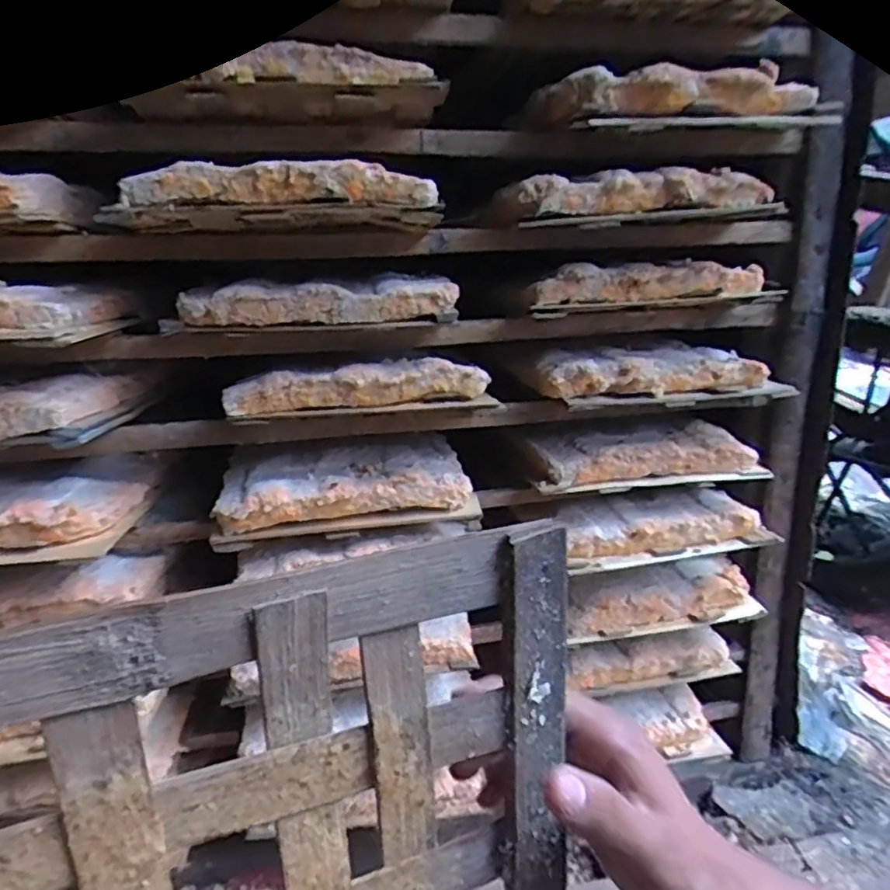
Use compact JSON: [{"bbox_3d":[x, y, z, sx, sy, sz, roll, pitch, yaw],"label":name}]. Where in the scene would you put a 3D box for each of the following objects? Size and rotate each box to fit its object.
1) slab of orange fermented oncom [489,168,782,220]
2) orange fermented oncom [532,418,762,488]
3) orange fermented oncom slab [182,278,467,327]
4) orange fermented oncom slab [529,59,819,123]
[{"bbox_3d":[0.161,-0.215,0.533,0.232,0.037,0.066,-3,18,-12],"label":"slab of orange fermented oncom"},{"bbox_3d":[0.195,0.003,0.630,0.224,0.037,0.090,-2,17,-8],"label":"orange fermented oncom"},{"bbox_3d":[-0.099,-0.118,0.500,0.210,0.033,0.071,-3,17,-11],"label":"orange fermented oncom slab"},{"bbox_3d":[0.195,-0.287,0.514,0.230,0.038,0.070,-2,17,-7],"label":"orange fermented oncom slab"}]

